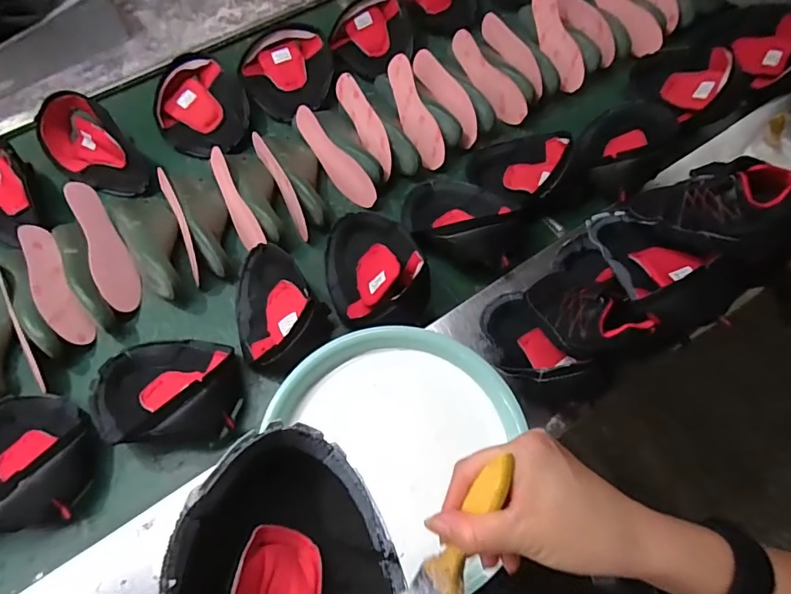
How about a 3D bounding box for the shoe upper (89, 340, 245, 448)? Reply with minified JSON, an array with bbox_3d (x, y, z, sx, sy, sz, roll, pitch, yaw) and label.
[{"bbox_3d":[-0.331,0.128,0.704,0.197,0.075,0.156,-2,65,-1],"label":"shoe upper"}]

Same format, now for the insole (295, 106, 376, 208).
[{"bbox_3d":[-0.110,-0.246,0.880,0.008,0.074,0.216,-32,80,-39],"label":"insole"}]

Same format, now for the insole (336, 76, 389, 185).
[{"bbox_3d":[-0.052,-0.313,0.905,0.039,0.060,0.220,-24,67,-10],"label":"insole"}]

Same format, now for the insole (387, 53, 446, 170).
[{"bbox_3d":[0.035,-0.342,0.923,0.012,0.069,0.221,-18,82,-43],"label":"insole"}]

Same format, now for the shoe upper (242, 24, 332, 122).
[{"bbox_3d":[-0.205,-0.429,0.951,0.172,0.043,0.205,-14,66,-4],"label":"shoe upper"}]

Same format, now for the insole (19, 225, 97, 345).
[{"bbox_3d":[-0.541,-0.024,0.775,0.014,0.063,0.223,-39,77,32],"label":"insole"}]

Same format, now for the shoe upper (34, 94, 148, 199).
[{"bbox_3d":[-0.540,-0.264,0.881,0.208,0.092,0.125,41,72,17],"label":"shoe upper"}]

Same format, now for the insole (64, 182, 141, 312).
[{"bbox_3d":[-0.468,-0.081,0.795,0.064,0.006,0.216,-22,90,-49],"label":"insole"}]

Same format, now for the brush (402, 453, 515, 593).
[{"bbox_3d":[0.034,0.160,0.302,0.036,0.023,0.143,27,105,13],"label":"brush"}]

